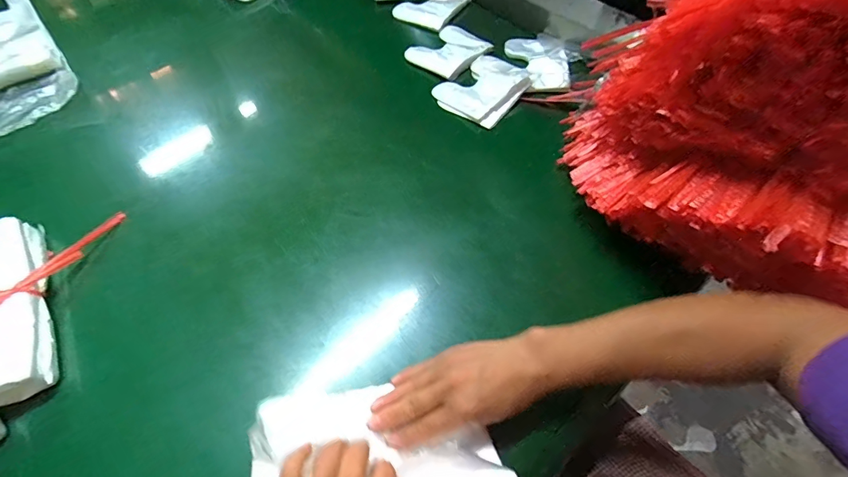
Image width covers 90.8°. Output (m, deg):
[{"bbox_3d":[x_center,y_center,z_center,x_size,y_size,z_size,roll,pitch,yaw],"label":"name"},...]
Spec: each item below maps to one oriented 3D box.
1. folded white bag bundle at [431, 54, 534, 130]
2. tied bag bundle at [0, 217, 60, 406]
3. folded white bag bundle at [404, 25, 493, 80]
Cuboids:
[{"bbox_3d":[0.088,-0.234,0.636,0.113,0.028,0.124,35,63,20],"label":"folded white bag bundle"},{"bbox_3d":[-0.433,0.071,0.440,0.070,0.048,0.209,-25,61,-16],"label":"tied bag bundle"},{"bbox_3d":[0.042,-0.313,0.691,0.119,0.018,0.102,-39,65,-23],"label":"folded white bag bundle"}]

